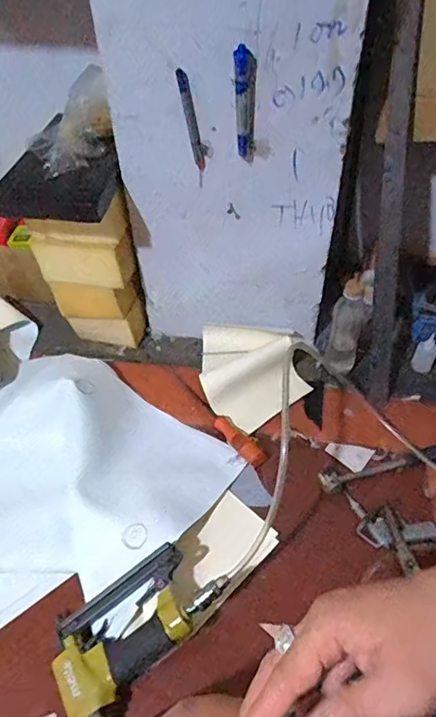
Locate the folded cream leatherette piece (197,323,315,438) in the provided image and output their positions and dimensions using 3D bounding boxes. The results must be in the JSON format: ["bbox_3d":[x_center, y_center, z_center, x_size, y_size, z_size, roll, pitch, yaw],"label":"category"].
[{"bbox_3d":[0.066,0.019,0.908,0.189,0.075,0.202,-1,48,0],"label":"folded cream leatherette piece"}]

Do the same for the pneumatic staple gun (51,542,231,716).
[{"bbox_3d":[-0.099,0.328,0.638,0.218,0.056,0.125,-41,45,-14],"label":"pneumatic staple gun"}]

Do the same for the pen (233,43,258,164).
[{"bbox_3d":[0.035,-0.327,0.660,0.024,0.141,0.015,14,49,14],"label":"pen"}]

